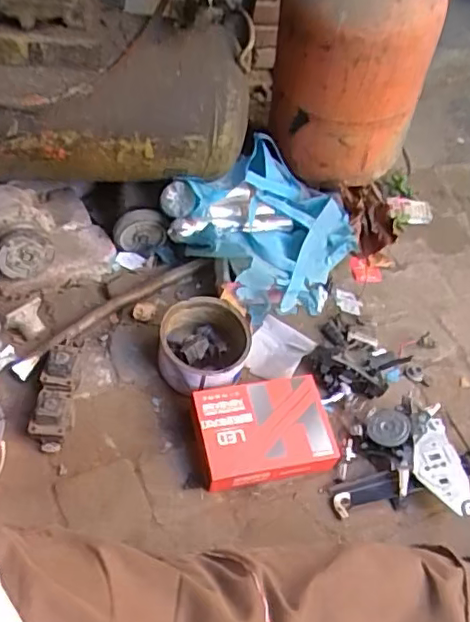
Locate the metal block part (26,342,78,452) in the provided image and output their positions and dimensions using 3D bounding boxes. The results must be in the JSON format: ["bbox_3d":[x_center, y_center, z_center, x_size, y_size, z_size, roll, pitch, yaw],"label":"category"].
[{"bbox_3d":[-0.283,0.131,0.940,0.057,0.054,0.176,3,61,-3],"label":"metal block part"}]

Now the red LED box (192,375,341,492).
[{"bbox_3d":[0.047,0.191,0.955,0.216,0.062,0.155,-4,53,-13],"label":"red LED box"}]

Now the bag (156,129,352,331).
[{"bbox_3d":[0.074,-0.164,1.184,0.314,0.159,0.322,37,55,18],"label":"bag"}]

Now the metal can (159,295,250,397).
[{"bbox_3d":[-0.055,0.068,1.032,0.153,0.082,0.168,7,52,-3],"label":"metal can"}]

